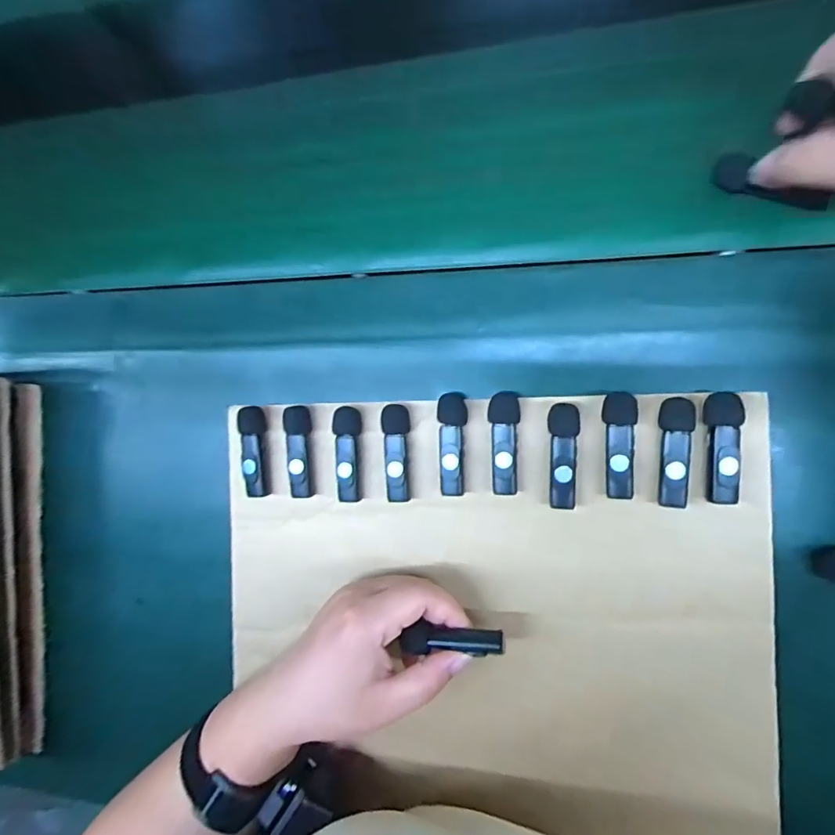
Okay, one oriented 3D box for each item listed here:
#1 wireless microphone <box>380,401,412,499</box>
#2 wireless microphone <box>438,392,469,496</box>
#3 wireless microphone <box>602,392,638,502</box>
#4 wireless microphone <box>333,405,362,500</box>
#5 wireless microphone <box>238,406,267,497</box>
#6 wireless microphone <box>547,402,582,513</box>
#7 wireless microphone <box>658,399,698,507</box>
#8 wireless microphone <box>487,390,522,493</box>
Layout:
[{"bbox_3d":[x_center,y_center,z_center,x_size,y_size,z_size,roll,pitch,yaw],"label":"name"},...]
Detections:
[{"bbox_3d":[-0.013,0.024,0.319,0.016,0.012,0.064,-3,86,11],"label":"wireless microphone"},{"bbox_3d":[0.023,0.017,0.312,0.018,0.010,0.066,0,86,12],"label":"wireless microphone"},{"bbox_3d":[0.122,0.017,0.290,0.020,0.010,0.063,3,87,12],"label":"wireless microphone"},{"bbox_3d":[-0.048,0.025,0.326,0.017,0.010,0.063,0,86,12],"label":"wireless microphone"},{"bbox_3d":[-0.117,0.024,0.342,0.016,0.016,0.063,-1,86,12],"label":"wireless microphone"},{"bbox_3d":[0.092,0.024,0.297,0.019,0.010,0.065,-2,86,11],"label":"wireless microphone"},{"bbox_3d":[0.153,0.021,0.283,0.019,0.011,0.064,5,87,12],"label":"wireless microphone"},{"bbox_3d":[0.055,0.016,0.305,0.019,0.010,0.064,3,87,12],"label":"wireless microphone"}]

